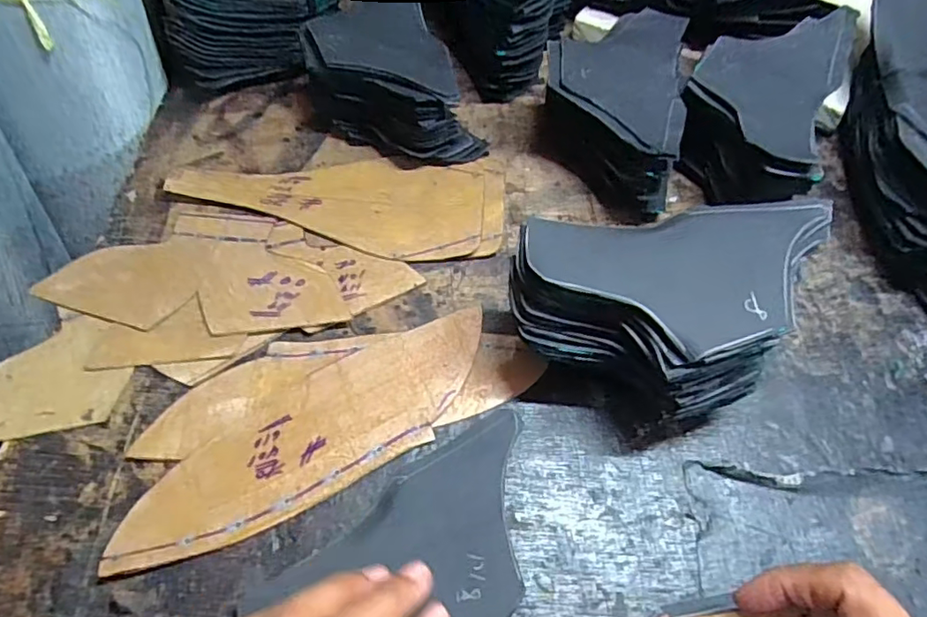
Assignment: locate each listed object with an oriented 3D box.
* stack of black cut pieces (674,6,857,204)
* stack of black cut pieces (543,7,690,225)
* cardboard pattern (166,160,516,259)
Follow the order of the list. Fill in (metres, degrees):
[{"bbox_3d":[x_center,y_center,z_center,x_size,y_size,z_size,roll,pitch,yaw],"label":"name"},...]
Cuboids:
[{"bbox_3d":[0.192,-0.132,0.386,0.086,0.070,0.153,22,58,12],"label":"stack of black cut pieces"},{"bbox_3d":[0.101,-0.137,0.400,0.090,0.061,0.155,11,57,5],"label":"stack of black cut pieces"},{"bbox_3d":[-0.080,-0.075,0.382,0.214,0.007,0.080,9,56,3],"label":"cardboard pattern"}]

